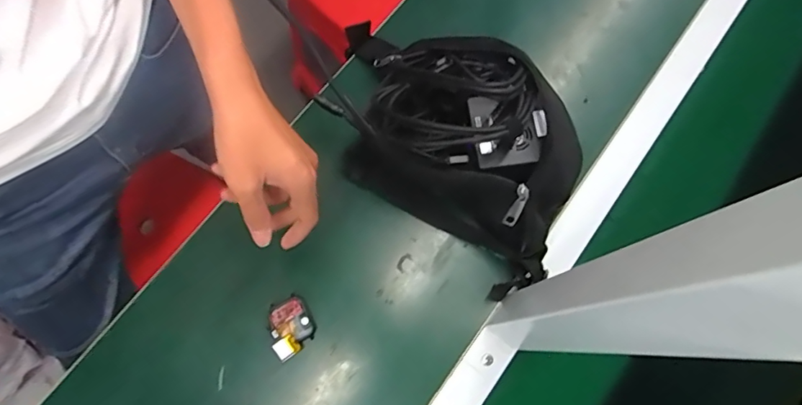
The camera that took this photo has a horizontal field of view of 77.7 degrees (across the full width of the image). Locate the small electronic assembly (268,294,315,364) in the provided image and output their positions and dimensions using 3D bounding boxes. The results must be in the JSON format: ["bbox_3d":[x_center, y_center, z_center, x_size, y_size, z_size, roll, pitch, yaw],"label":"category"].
[{"bbox_3d":[-0.112,0.123,0.493,0.047,0.012,0.050,-37,79,-11],"label":"small electronic assembly"}]

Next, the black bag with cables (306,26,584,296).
[{"bbox_3d":[0.048,-0.080,0.500,0.315,0.132,0.191,40,77,9],"label":"black bag with cables"}]

